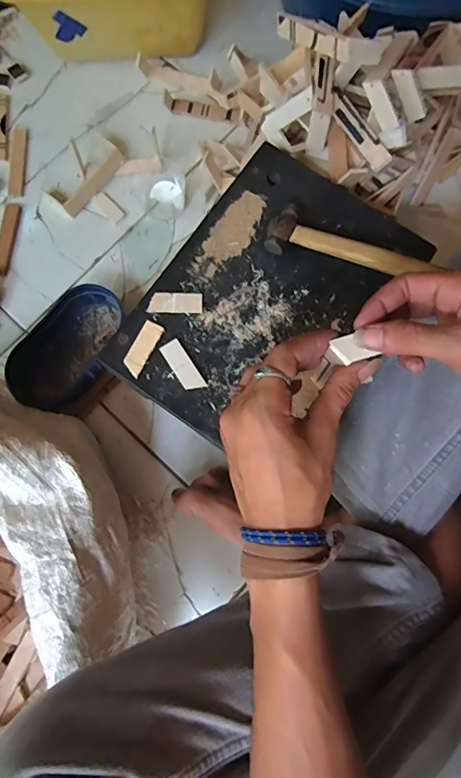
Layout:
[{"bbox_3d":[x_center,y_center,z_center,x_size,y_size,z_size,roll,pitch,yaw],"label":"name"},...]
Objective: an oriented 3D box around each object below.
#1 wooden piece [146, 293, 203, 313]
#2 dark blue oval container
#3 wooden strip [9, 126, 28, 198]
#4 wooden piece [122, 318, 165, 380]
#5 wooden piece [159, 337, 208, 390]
[{"bbox_3d":[-0.052,-0.081,0.425,0.050,0.004,0.019,2,80,0],"label":"wooden piece"},{"bbox_3d":[-0.195,-0.050,0.537,0.091,0.044,0.159,39,82,6],"label":"dark blue oval container"},{"bbox_3d":[-0.284,-0.304,0.603,0.019,0.006,0.102,-1,80,-1],"label":"wooden strip"},{"bbox_3d":[-0.082,-0.038,0.417,0.021,0.004,0.051,28,81,5],"label":"wooden piece"},{"bbox_3d":[-0.044,-0.021,0.416,0.020,0.005,0.052,-33,82,-6],"label":"wooden piece"}]

